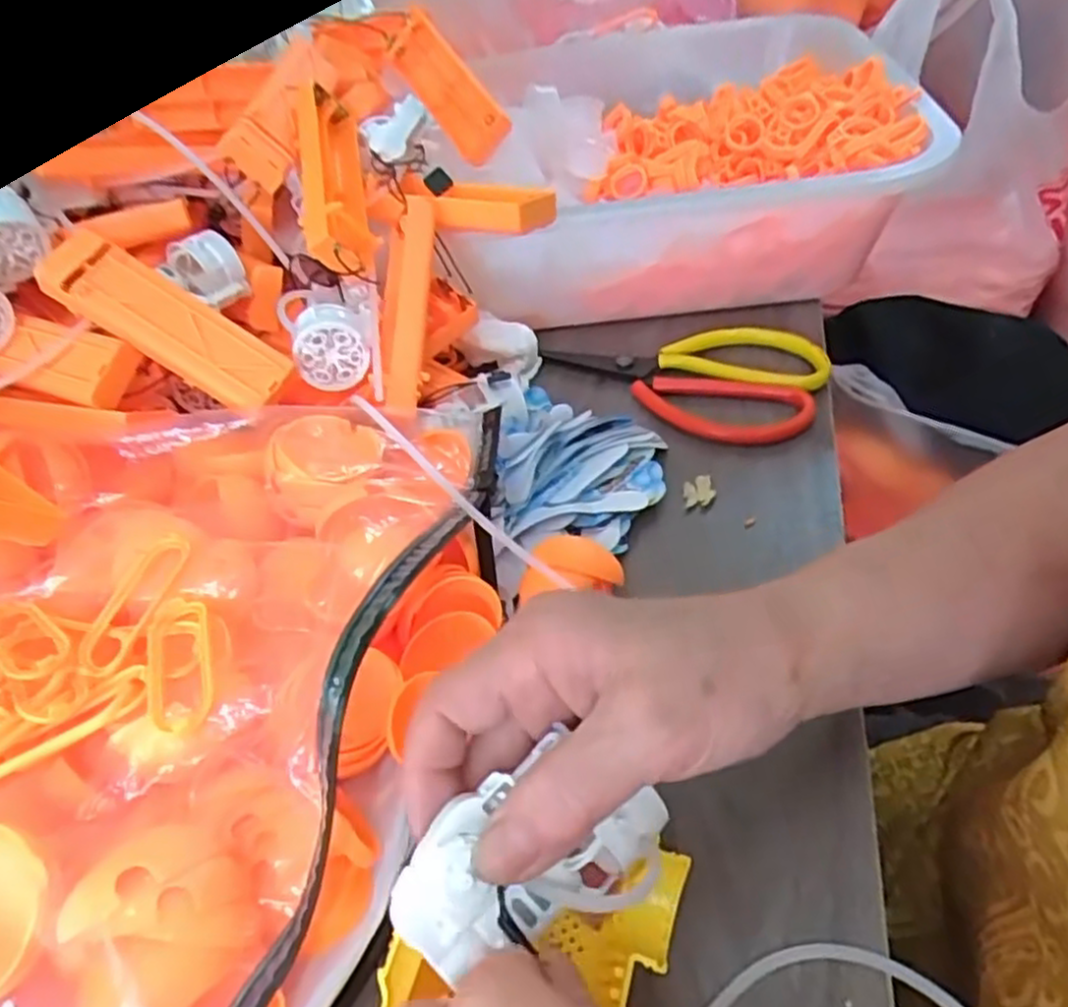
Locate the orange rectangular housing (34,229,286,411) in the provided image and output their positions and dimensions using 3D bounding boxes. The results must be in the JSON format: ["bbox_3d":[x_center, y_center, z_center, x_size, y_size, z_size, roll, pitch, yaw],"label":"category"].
[{"bbox_3d":[-0.160,-0.079,0.331,0.109,0.021,0.029,33,51,-5],"label":"orange rectangular housing"}]

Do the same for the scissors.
[{"bbox_3d":[0.078,-0.074,0.415,0.148,0.012,0.083,17,50,19],"label":"scissors"}]

